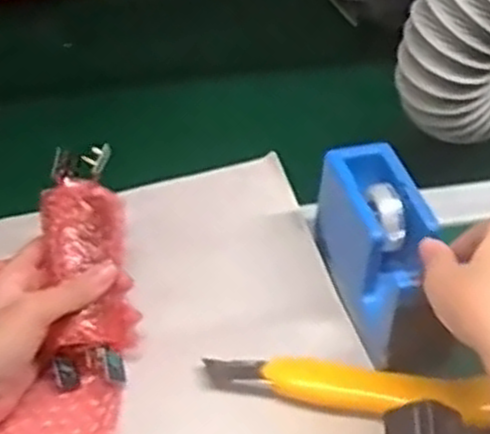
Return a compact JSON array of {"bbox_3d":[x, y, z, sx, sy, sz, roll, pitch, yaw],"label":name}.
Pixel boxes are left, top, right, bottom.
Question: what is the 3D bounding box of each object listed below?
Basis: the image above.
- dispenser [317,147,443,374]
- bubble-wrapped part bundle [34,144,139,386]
[{"bbox_3d":[0.085,0.020,0.505,0.051,0.074,0.127,-8,43,-8],"label":"dispenser"},{"bbox_3d":[-0.095,0.029,0.479,0.051,0.030,0.138,-6,83,-6],"label":"bubble-wrapped part bundle"}]

